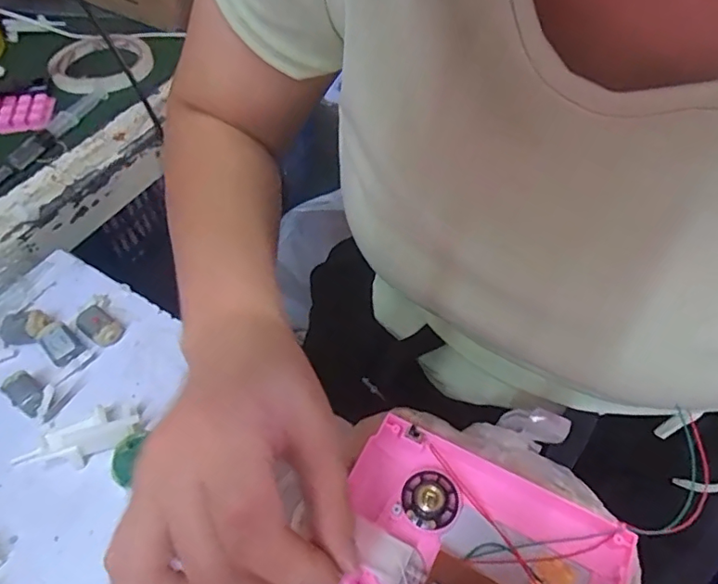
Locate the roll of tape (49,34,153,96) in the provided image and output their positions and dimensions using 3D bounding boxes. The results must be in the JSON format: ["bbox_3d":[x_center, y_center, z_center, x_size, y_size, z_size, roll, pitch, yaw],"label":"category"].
[{"bbox_3d":[-0.265,-0.234,0.543,0.099,0.008,0.098,0,54,0],"label":"roll of tape"}]

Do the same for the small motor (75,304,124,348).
[{"bbox_3d":[-0.174,0.023,0.355,0.033,0.016,0.019,32,60,20],"label":"small motor"}]

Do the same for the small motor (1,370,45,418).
[{"bbox_3d":[-0.204,0.063,0.325,0.028,0.018,0.017,30,59,19],"label":"small motor"}]

